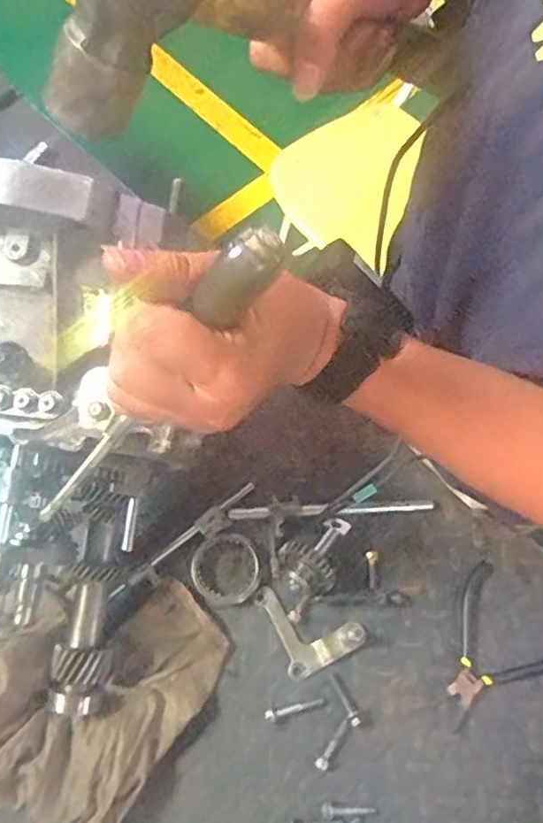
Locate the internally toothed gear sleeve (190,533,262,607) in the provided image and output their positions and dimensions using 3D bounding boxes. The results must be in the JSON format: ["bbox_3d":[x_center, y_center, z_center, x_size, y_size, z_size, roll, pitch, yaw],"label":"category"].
[{"bbox_3d":[-0.047,0.166,0.658,0.070,0.009,0.073,0,67,-1],"label":"internally toothed gear sleeve"}]

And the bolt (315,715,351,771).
[{"bbox_3d":[0.061,0.316,0.595,0.011,0.012,0.054,38,69,14],"label":"bolt"}]

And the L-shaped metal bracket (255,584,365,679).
[{"bbox_3d":[0.037,0.207,0.630,0.080,0.031,0.097,-25,69,-11],"label":"L-shaped metal bracket"}]

